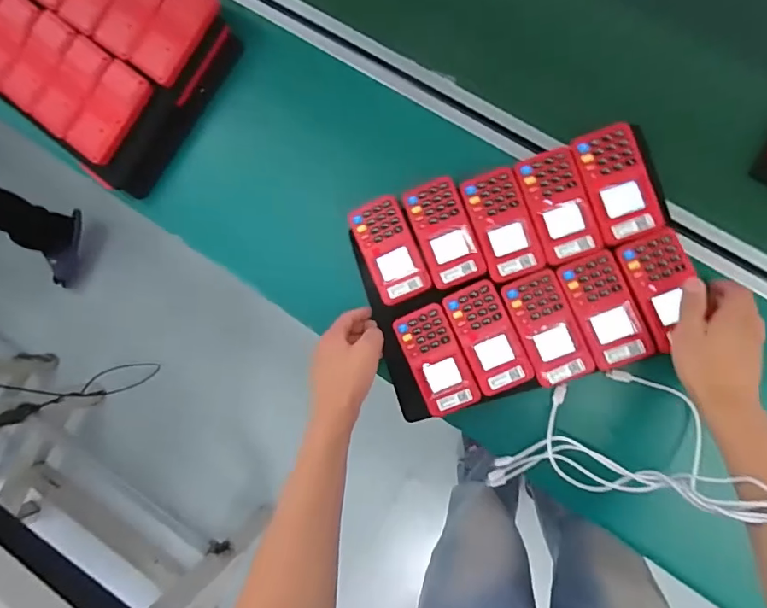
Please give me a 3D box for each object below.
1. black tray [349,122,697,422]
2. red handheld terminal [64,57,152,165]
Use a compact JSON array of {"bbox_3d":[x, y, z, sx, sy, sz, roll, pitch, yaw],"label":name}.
[{"bbox_3d":[0.146,-0.031,0.550,0.331,0.044,0.247,-16,85,8],"label":"black tray"},{"bbox_3d":[-0.335,-0.234,0.595,0.056,0.022,0.118,36,93,9],"label":"red handheld terminal"}]

